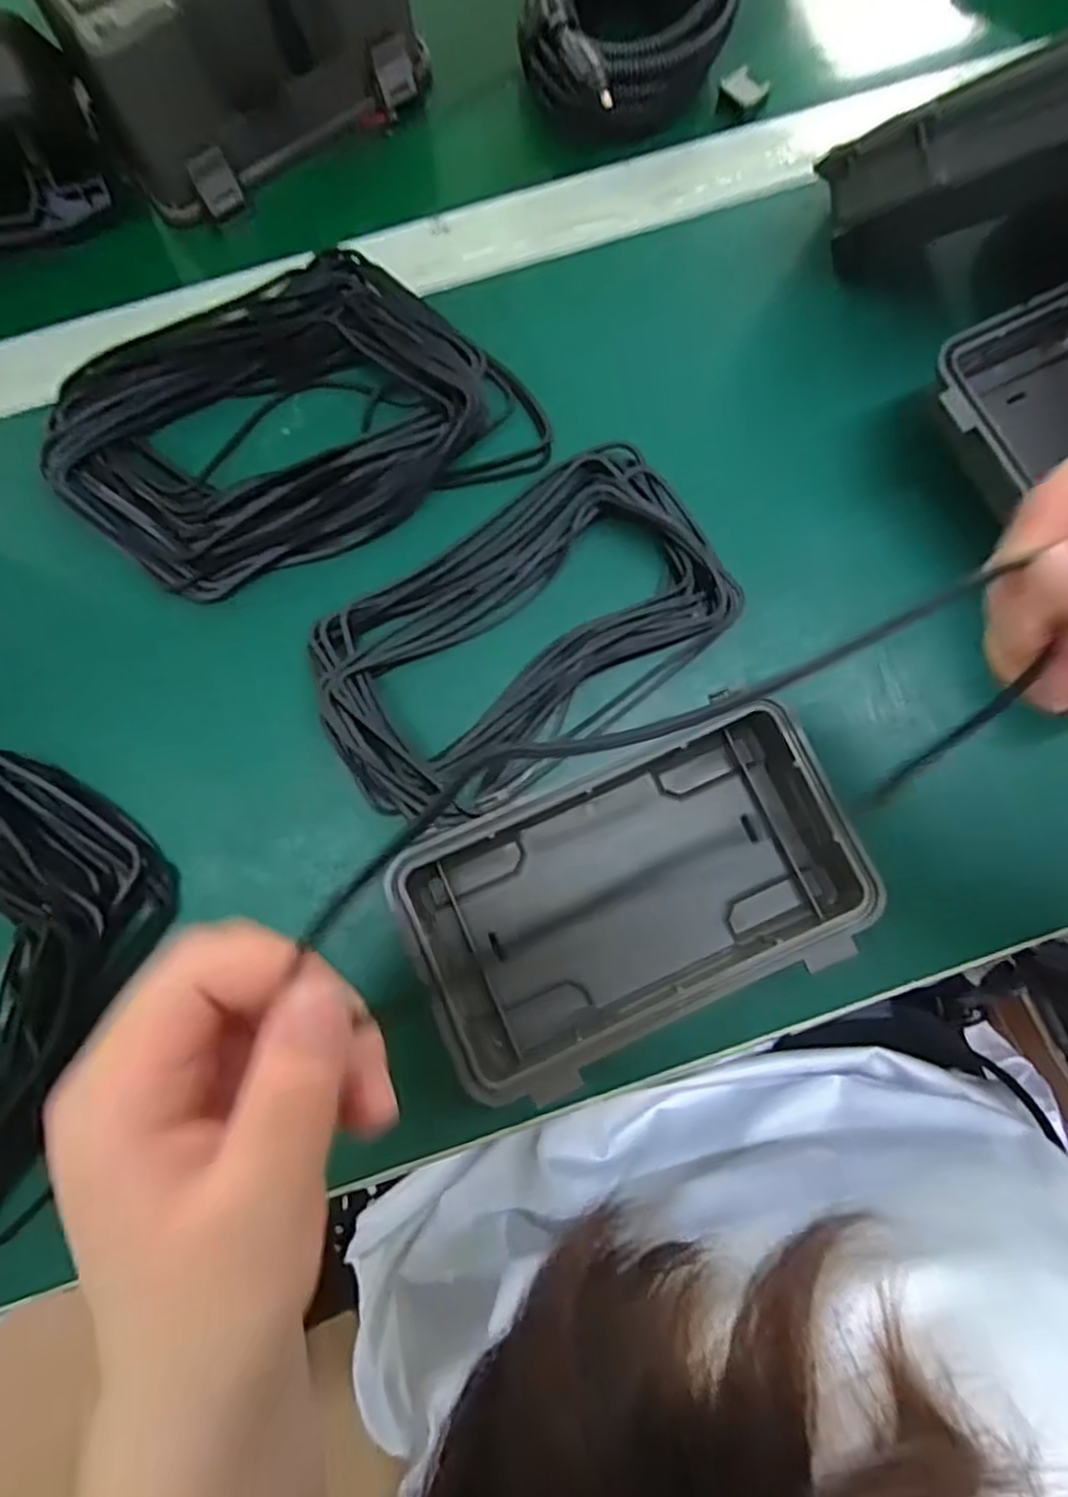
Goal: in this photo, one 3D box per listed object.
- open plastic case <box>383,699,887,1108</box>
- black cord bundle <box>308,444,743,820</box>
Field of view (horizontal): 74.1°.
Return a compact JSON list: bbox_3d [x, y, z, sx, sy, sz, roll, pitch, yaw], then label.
[{"bbox_3d":[0.038,0.058,0.286,0.170,0.043,0.101,-25,80,-4],"label":"open plastic case"},{"bbox_3d":[-0.006,-0.053,0.326,0.192,0.018,0.109,-37,81,-6],"label":"black cord bundle"}]

